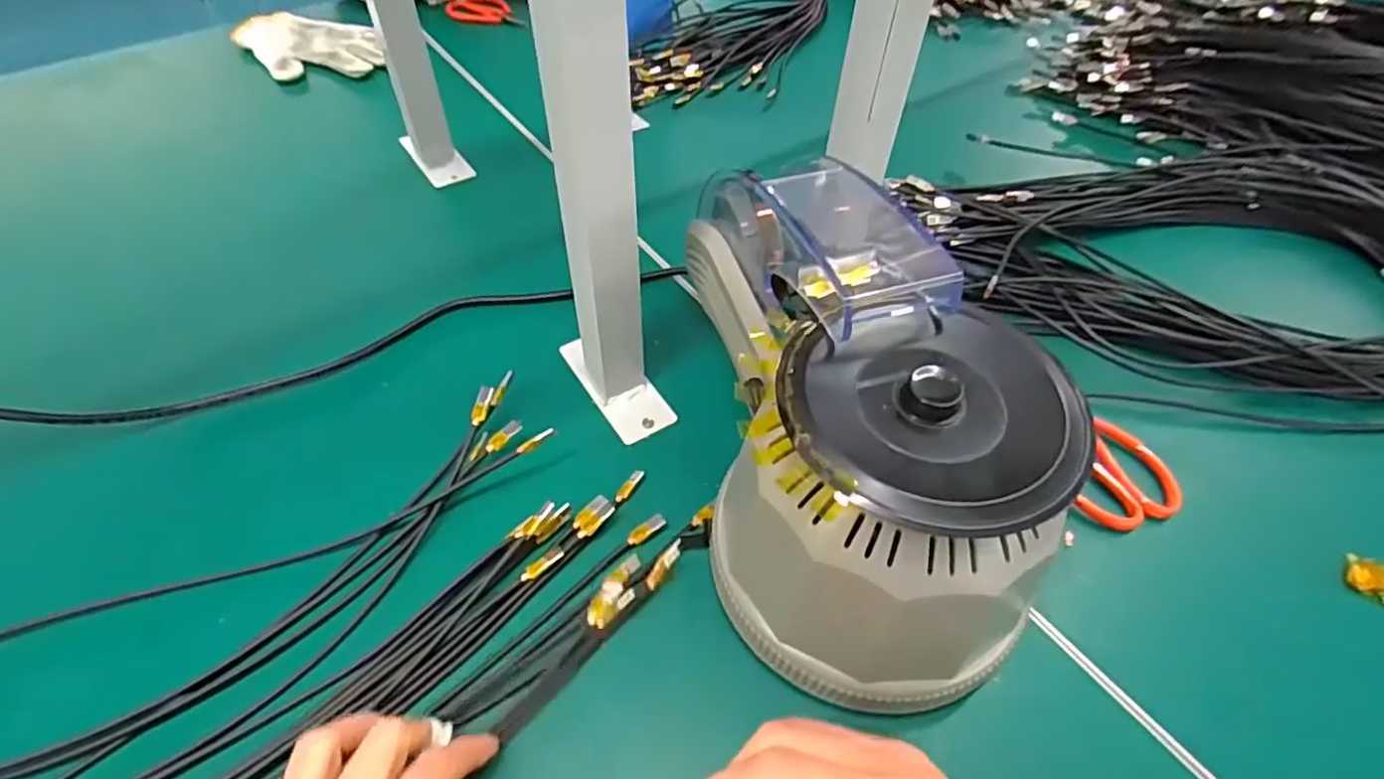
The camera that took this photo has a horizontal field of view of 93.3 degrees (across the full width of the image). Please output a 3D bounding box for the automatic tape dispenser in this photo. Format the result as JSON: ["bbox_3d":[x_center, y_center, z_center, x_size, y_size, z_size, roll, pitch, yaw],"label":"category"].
[{"bbox_3d":[0.086,0.038,0.311,0.148,0.163,0.188,-10,52,-9],"label":"automatic tape dispenser"}]

